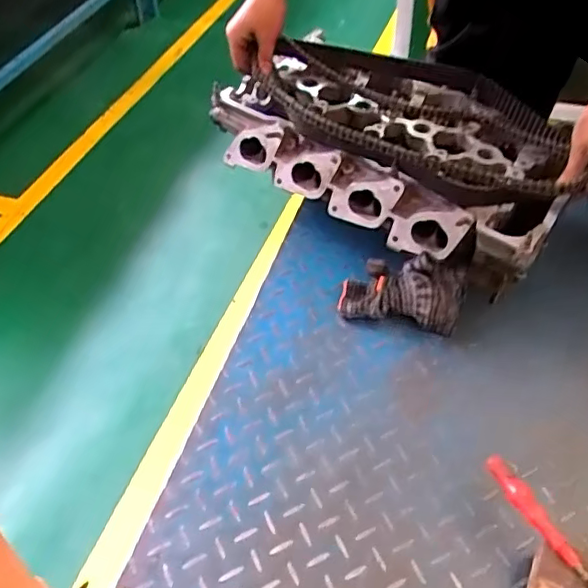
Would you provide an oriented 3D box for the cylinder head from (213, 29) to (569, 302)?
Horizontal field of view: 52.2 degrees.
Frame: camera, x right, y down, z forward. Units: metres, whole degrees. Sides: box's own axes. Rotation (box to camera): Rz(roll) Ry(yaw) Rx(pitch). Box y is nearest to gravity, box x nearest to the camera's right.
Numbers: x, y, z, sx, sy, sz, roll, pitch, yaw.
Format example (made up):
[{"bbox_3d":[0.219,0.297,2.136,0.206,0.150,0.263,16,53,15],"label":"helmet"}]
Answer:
[{"bbox_3d":[0.145,-0.215,0.871,0.499,0.137,0.269,29,55,25],"label":"cylinder head"}]

